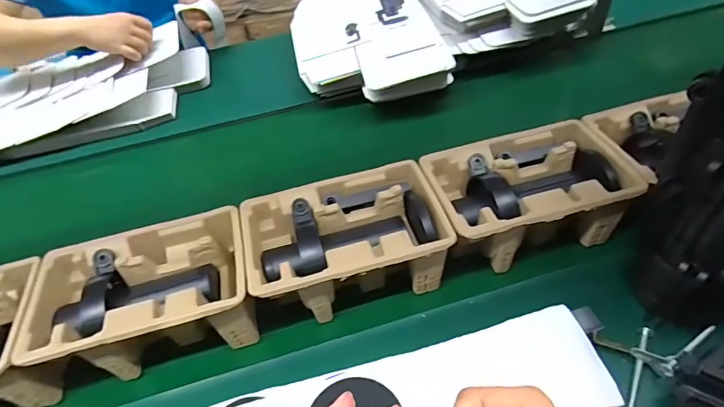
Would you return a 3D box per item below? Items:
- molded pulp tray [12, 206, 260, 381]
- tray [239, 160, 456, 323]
[{"bbox_3d":[-0.243,0.110,0.513,0.231,0.099,0.148,-14,48,-9],"label":"molded pulp tray"},{"bbox_3d":[-0.021,0.050,0.537,0.223,0.094,0.145,-13,48,-8],"label":"tray"}]

